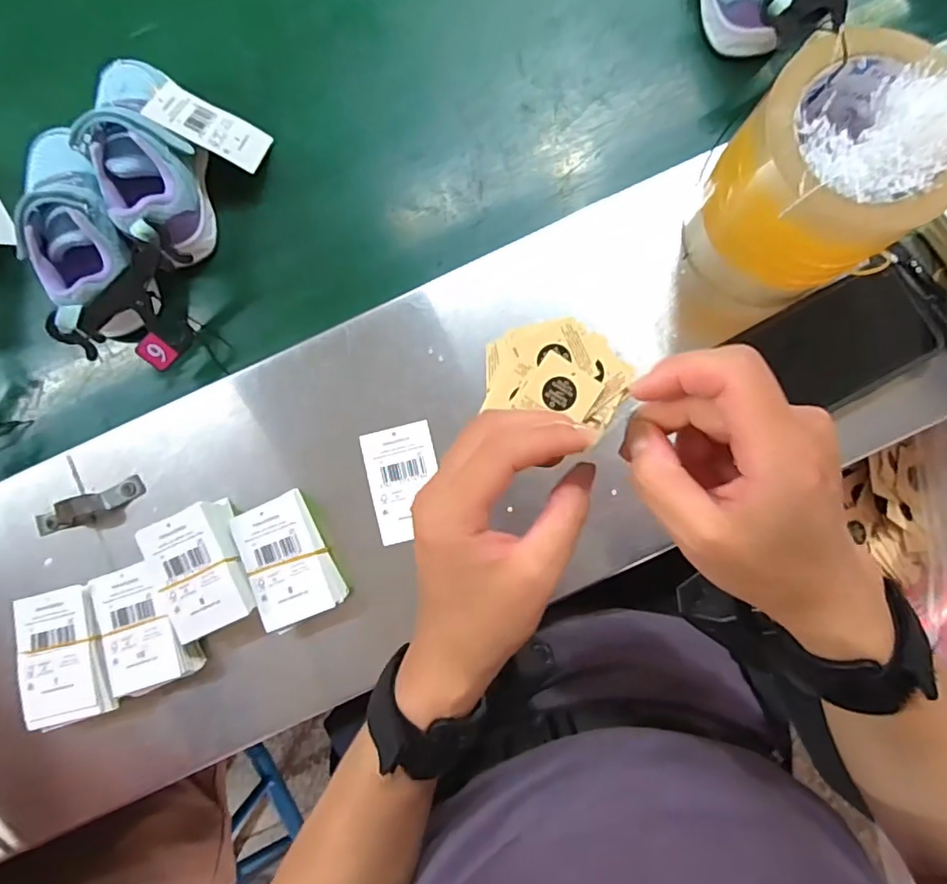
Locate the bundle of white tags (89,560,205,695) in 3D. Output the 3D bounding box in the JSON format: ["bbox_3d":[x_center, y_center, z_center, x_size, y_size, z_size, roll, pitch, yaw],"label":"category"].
[{"bbox_3d":[-0.219,0.124,0.364,0.053,0.026,0.080,-17,86,-1],"label":"bundle of white tags"}]

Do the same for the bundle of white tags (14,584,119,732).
[{"bbox_3d":[-0.270,0.142,0.363,0.055,0.024,0.085,-19,86,-1],"label":"bundle of white tags"}]

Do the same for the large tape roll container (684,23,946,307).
[{"bbox_3d":[0.198,-0.151,0.316,0.101,0.125,0.107,0,86,1],"label":"large tape roll container"}]

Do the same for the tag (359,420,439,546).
[{"bbox_3d":[-0.048,0.028,0.375,0.050,0.007,0.079,-13,86,0],"label":"tag"}]

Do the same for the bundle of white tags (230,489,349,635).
[{"bbox_3d":[-0.124,0.079,0.365,0.054,0.028,0.081,-25,86,-1],"label":"bundle of white tags"}]

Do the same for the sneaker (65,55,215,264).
[{"bbox_3d":[-0.230,-0.199,0.394,0.067,0.077,0.166,-26,86,-1],"label":"sneaker"}]

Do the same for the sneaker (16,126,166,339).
[{"bbox_3d":[-0.278,-0.149,0.387,0.071,0.069,0.148,-26,86,-1],"label":"sneaker"}]

